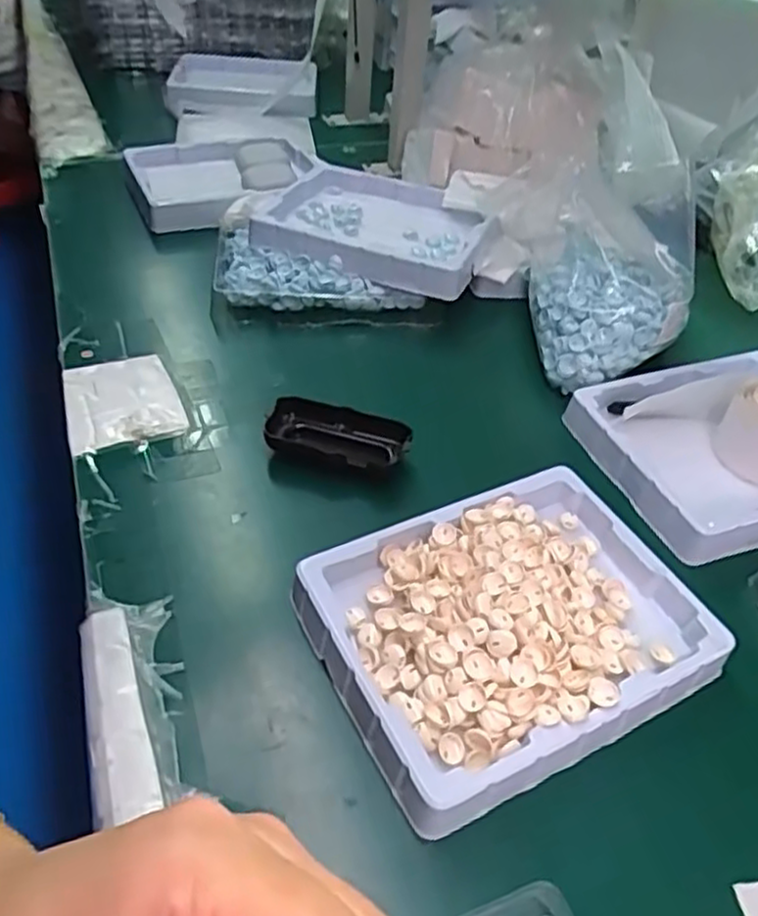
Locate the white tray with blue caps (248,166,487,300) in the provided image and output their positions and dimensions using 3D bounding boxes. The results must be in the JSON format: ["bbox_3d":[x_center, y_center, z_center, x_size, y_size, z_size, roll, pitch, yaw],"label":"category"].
[{"bbox_3d":[-0.007,-0.242,0.743,0.223,0.031,0.182,15,44,10],"label":"white tray with blue caps"}]

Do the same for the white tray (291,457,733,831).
[{"bbox_3d":[0.080,0.097,0.442,0.219,0.041,0.169,-18,48,-23],"label":"white tray"}]

